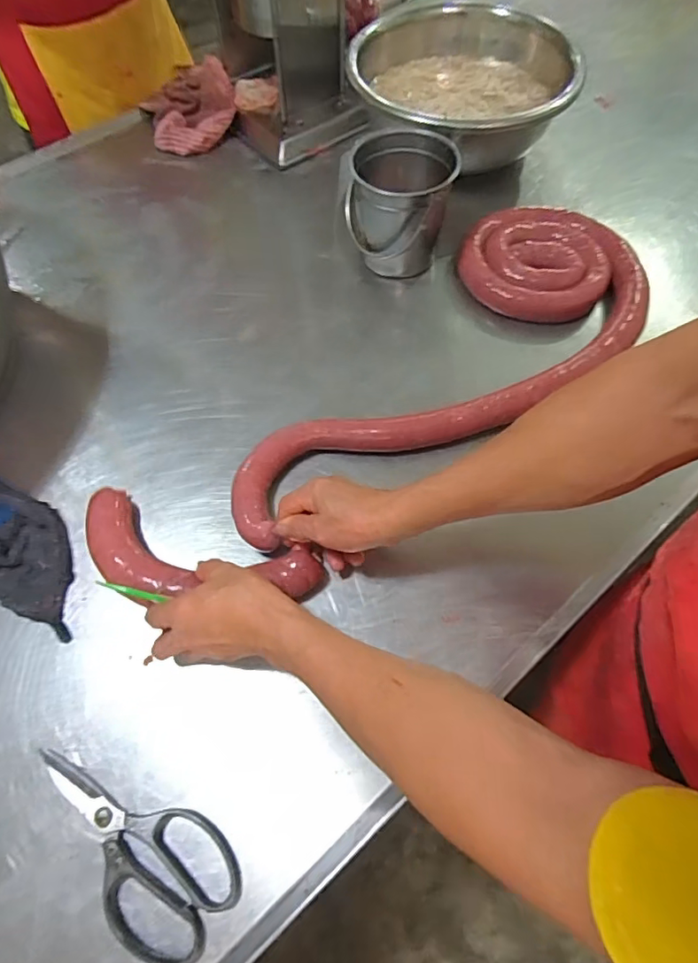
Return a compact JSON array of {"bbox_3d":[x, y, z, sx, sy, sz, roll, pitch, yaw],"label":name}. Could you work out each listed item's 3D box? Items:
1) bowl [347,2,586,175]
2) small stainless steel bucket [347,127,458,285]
[{"bbox_3d":[0.173,-0.596,0.796,0.320,0.121,0.330,0,63,1],"label":"bowl"},{"bbox_3d":[0.068,-0.367,0.689,0.128,0.130,0.138,13,64,7],"label":"small stainless steel bucket"}]

